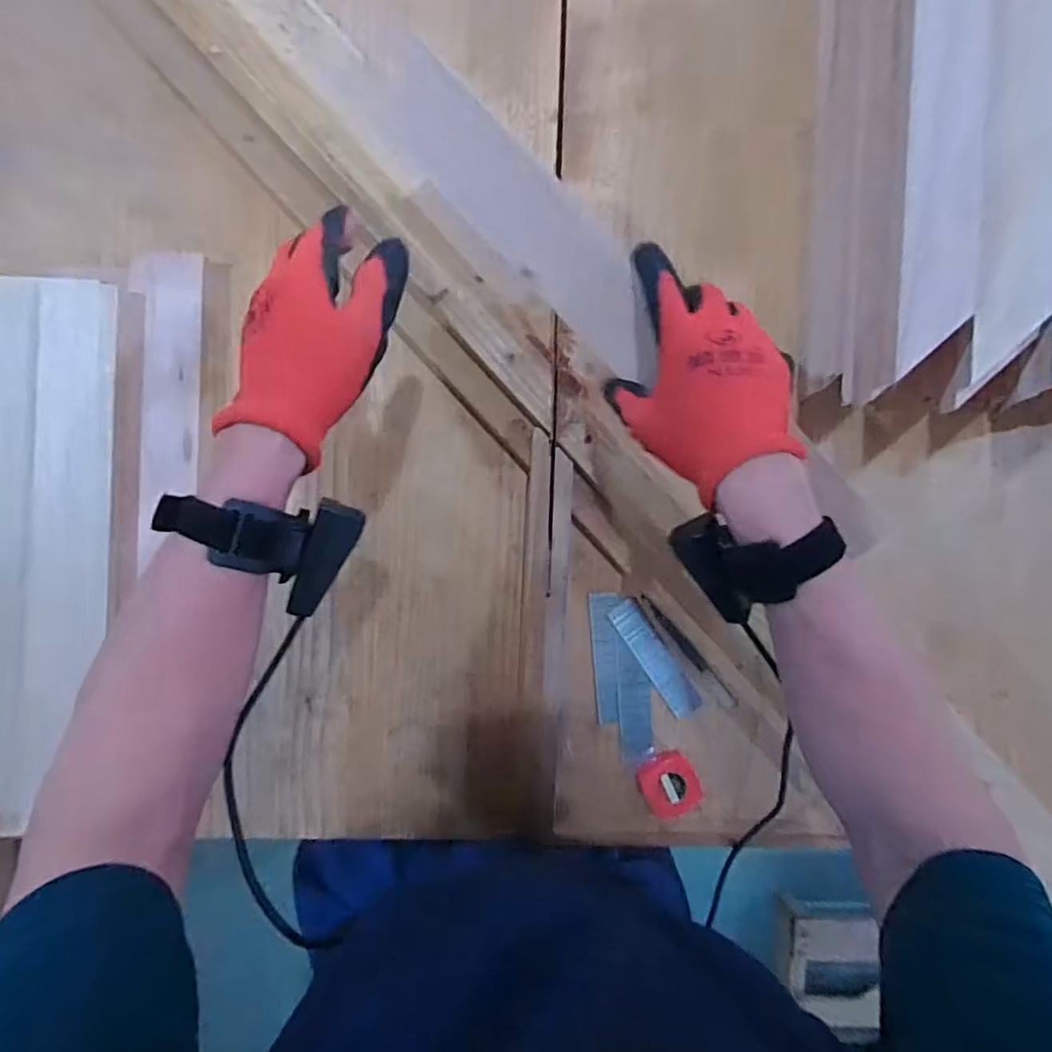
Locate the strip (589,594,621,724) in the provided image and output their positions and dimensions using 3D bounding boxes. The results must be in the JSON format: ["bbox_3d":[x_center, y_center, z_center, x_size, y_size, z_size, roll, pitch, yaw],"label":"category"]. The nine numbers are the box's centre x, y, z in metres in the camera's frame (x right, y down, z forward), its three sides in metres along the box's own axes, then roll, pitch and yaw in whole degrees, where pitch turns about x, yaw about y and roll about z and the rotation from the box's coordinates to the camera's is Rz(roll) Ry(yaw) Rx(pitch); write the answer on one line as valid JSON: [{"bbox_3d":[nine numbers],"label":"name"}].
[{"bbox_3d":[0.073,0.117,0.535,0.025,0.004,0.114,-4,89,-2],"label":"strip"}]

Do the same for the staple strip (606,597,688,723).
[{"bbox_3d":[0.114,0.117,0.535,0.029,0.004,0.111,-32,90,-2],"label":"staple strip"}]

